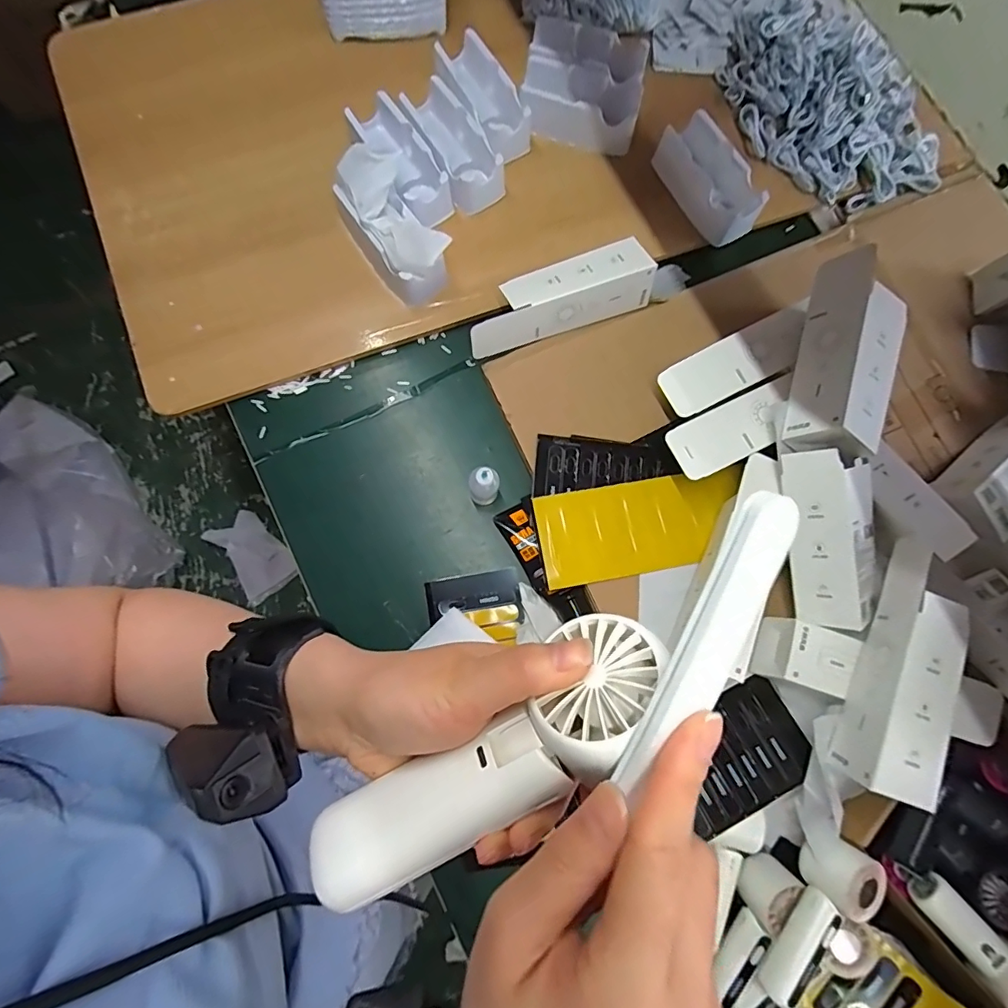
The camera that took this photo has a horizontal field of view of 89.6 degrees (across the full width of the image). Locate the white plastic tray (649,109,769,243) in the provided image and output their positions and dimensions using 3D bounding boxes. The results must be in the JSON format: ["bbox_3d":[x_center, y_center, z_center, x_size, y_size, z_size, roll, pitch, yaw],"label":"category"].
[{"bbox_3d":[0.278,-0.447,0.697,0.082,0.047,0.169,-30,82,-9],"label":"white plastic tray"}]

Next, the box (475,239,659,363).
[{"bbox_3d":[0.067,-0.258,0.633,0.239,0.065,0.069,-19,80,-7],"label":"box"}]

